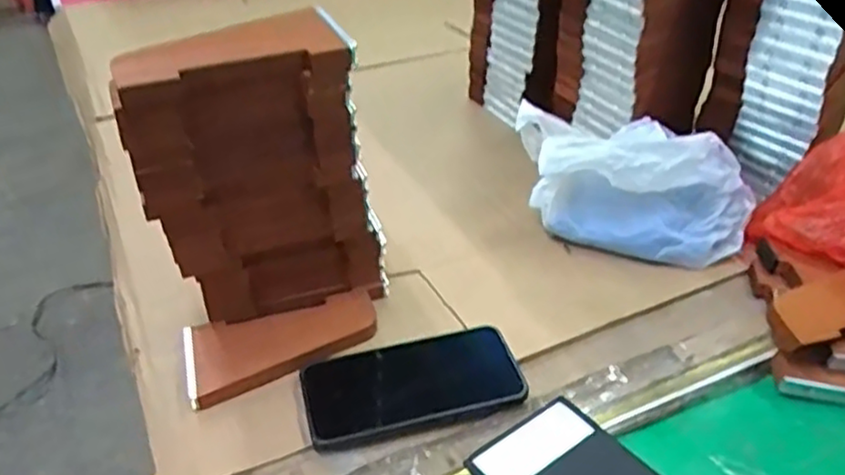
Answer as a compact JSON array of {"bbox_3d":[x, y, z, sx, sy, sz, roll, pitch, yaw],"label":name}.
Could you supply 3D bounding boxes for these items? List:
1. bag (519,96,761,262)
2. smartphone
[{"bbox_3d":[0.196,-0.044,0.658,0.219,0.119,0.068,8,35,12],"label":"bag"},{"bbox_3d":[-0.008,0.109,0.521,0.159,0.013,0.076,-14,43,-7],"label":"smartphone"}]

